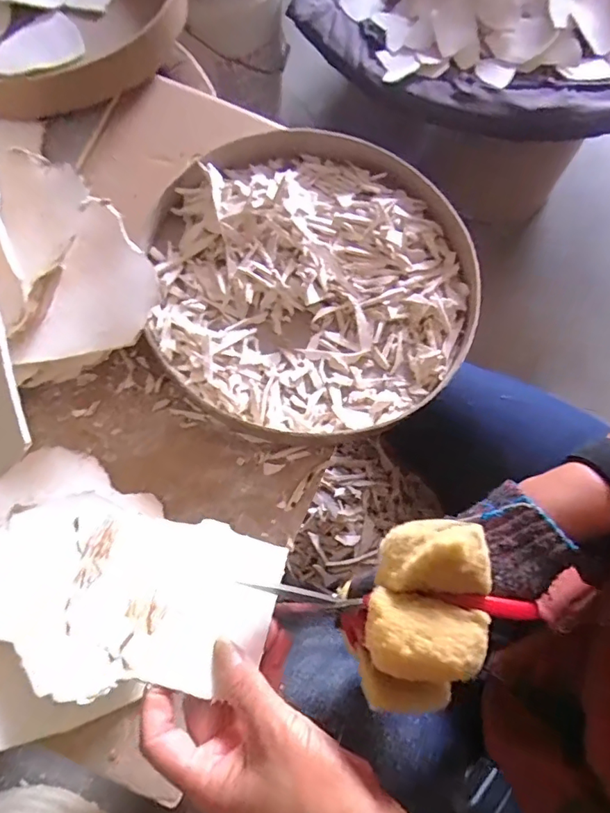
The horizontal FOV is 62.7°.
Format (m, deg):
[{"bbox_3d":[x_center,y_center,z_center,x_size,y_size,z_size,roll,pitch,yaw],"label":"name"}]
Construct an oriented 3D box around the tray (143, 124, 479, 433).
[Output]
[{"bbox_3d":[0.009,-0.122,0.465,0.297,0.045,0.298,-1,72,0],"label":"tray"}]

